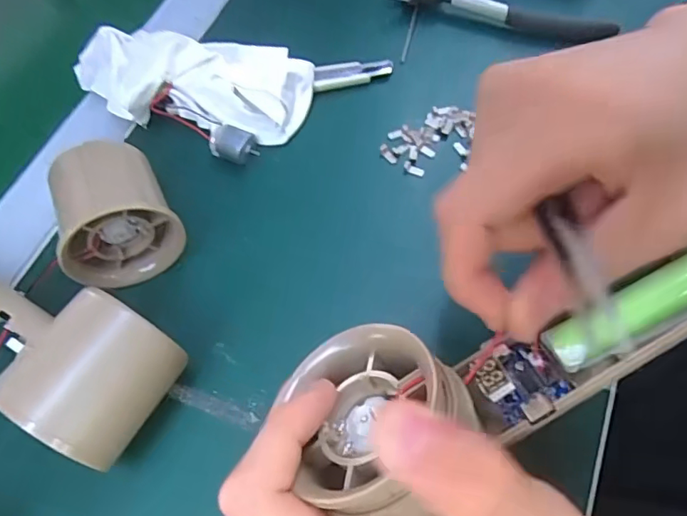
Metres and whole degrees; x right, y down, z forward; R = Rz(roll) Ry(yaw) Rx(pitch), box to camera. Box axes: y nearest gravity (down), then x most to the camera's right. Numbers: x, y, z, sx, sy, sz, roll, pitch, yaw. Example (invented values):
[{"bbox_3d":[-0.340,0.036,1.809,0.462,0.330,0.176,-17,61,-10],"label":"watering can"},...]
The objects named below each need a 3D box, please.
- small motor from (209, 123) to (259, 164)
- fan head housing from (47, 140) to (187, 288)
[{"bbox_3d":[-0.064,-0.066,0.302,0.028,0.011,0.018,18,65,12],"label":"small motor"},{"bbox_3d":[-0.117,-0.023,0.261,0.057,0.052,0.055,-27,64,-10],"label":"fan head housing"}]

